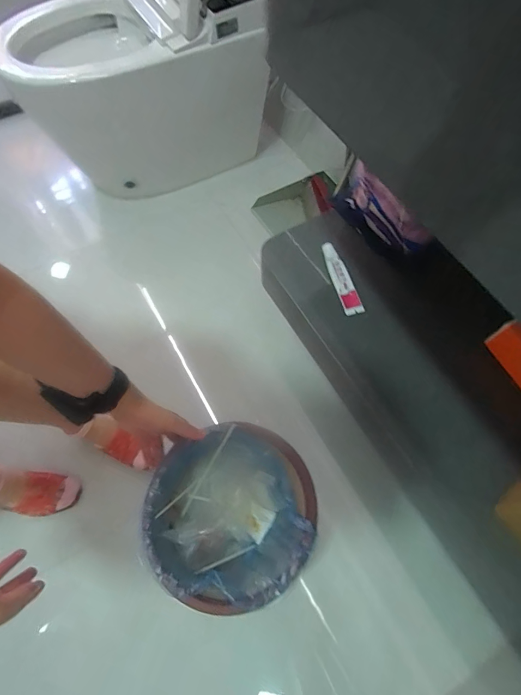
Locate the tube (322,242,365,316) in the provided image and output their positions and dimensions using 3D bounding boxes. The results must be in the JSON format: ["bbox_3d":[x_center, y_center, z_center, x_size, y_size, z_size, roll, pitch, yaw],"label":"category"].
[{"bbox_3d":[0.123,-0.106,0.568,0.029,0.024,0.119,-17,65,-6],"label":"tube"}]

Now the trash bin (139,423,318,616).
[{"bbox_3d":[-0.063,0.260,0.622,0.247,0.232,0.247,4,74,-15],"label":"trash bin"}]

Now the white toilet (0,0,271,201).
[{"bbox_3d":[-0.317,-0.801,0.833,0.575,0.870,0.413,-32,67,-13],"label":"white toilet"}]

